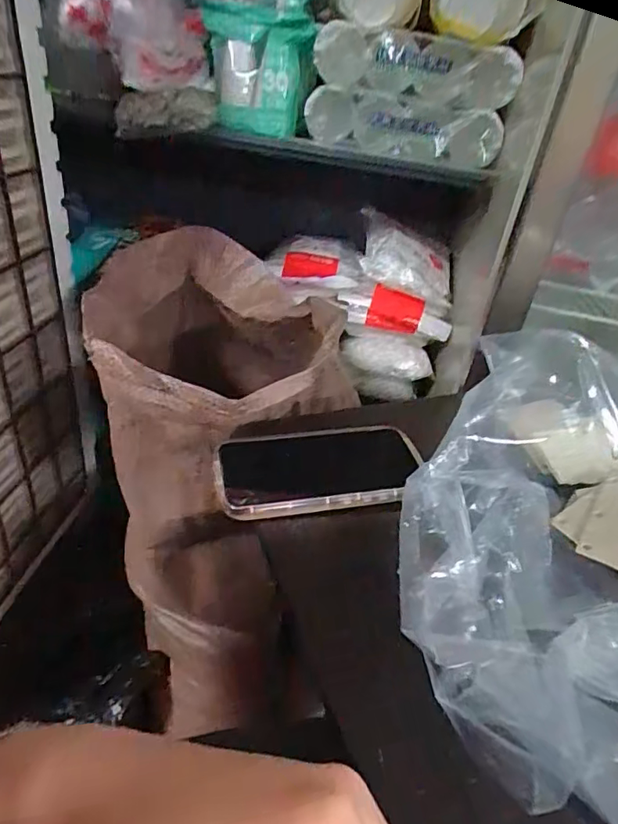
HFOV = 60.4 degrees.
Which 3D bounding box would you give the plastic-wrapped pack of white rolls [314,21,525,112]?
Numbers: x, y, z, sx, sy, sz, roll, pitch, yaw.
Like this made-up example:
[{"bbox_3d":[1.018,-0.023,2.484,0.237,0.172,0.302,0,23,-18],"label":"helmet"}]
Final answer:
[{"bbox_3d":[0.139,-0.459,0.706,0.269,0.071,0.063,15,37,10],"label":"plastic-wrapped pack of white rolls"}]

